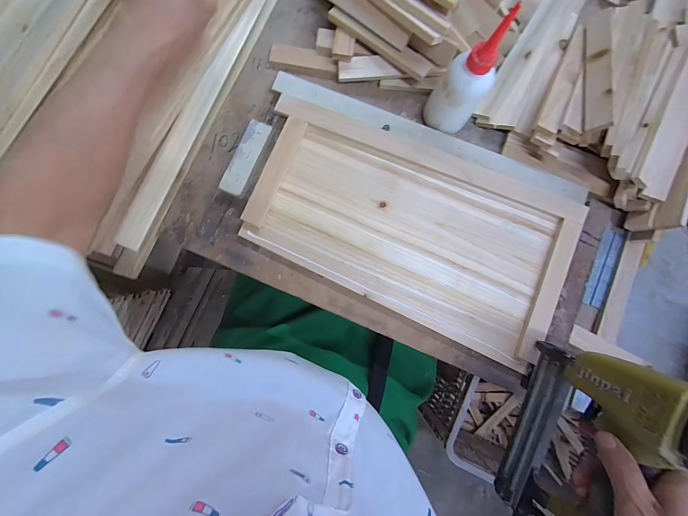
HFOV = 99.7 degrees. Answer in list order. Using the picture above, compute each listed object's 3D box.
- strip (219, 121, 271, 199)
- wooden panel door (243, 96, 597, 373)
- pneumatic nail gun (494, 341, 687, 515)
[{"bbox_3d":[-0.132,-0.134,0.395,0.032,0.016,0.105,21,84,0],"label":"strip"},{"bbox_3d":[0.095,-0.040,0.394,0.428,0.014,0.234,20,84,0],"label":"wooden panel door"},{"bbox_3d":[0.238,0.215,0.287,0.057,0.170,0.228,22,84,0],"label":"pneumatic nail gun"}]

